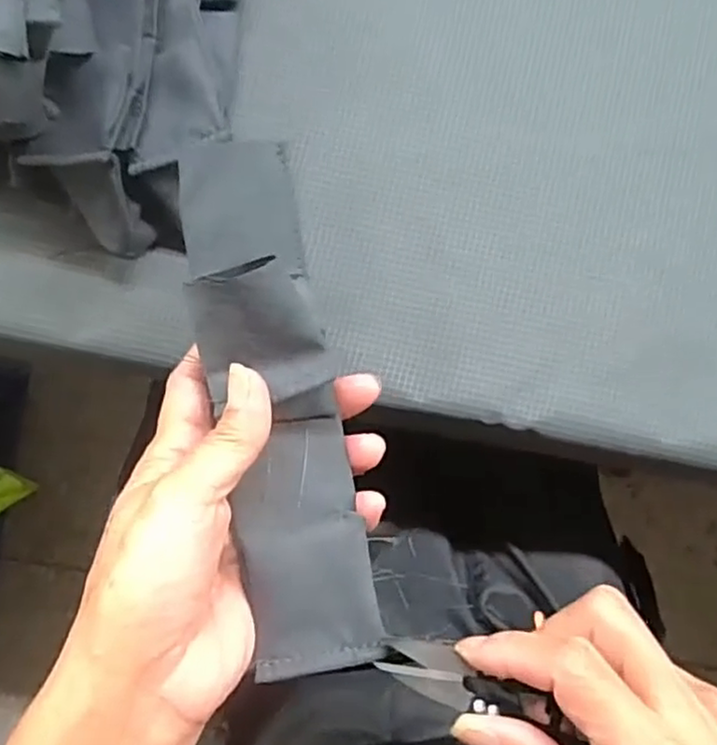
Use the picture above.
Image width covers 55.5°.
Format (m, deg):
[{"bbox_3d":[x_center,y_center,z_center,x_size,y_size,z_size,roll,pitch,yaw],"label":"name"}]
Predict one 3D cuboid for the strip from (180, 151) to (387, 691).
[{"bbox_3d":[-0.031,0.008,0.245,0.044,0.044,0.192,-11,83,-3],"label":"strip"}]

